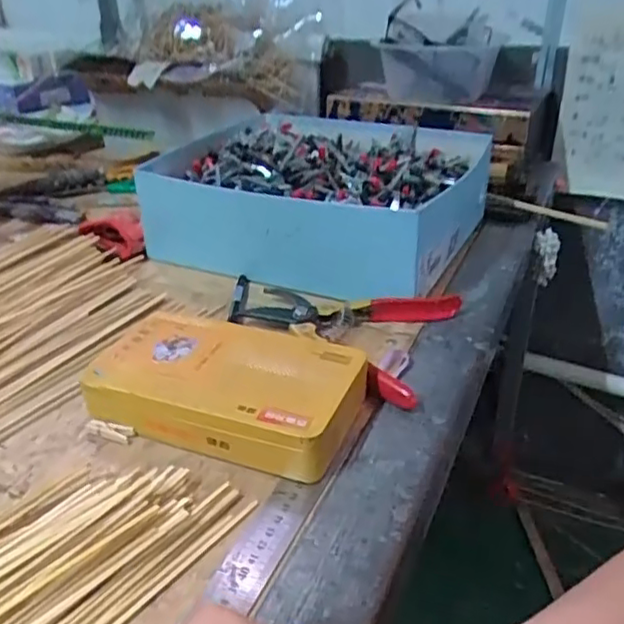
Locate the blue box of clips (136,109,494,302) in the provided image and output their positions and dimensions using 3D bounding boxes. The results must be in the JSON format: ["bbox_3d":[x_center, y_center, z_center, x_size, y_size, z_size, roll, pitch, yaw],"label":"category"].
[{"bbox_3d":[0.025,-0.142,0.710,0.290,0.110,0.302,13,33,23],"label":"blue box of clips"}]

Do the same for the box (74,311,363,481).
[{"bbox_3d":[-0.059,0.052,0.458,0.182,0.040,0.104,10,32,18],"label":"box"}]

